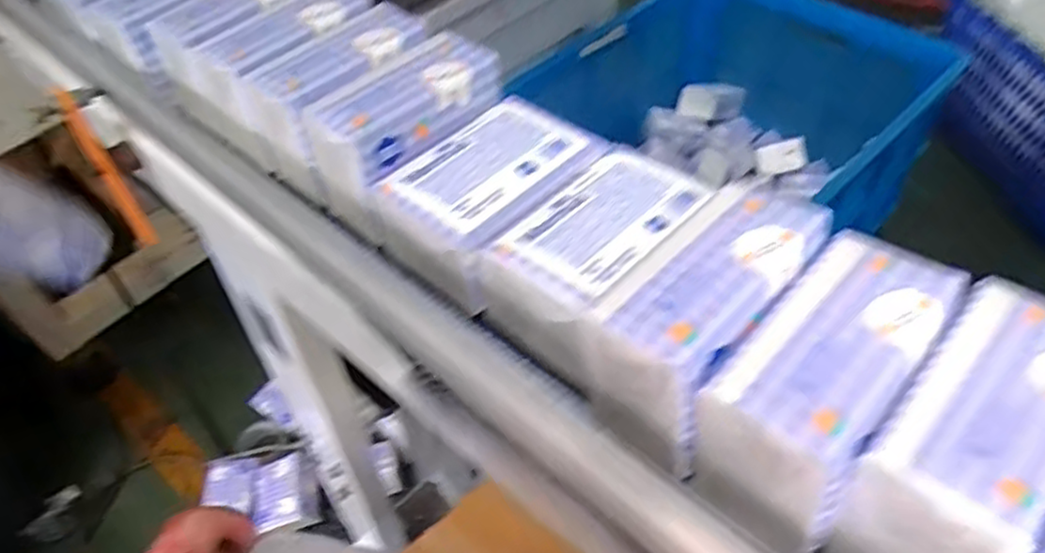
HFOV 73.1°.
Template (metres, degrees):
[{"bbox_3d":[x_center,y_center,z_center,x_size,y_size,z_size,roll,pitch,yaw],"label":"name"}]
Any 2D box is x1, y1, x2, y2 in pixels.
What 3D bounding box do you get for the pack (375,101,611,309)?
[{"bbox_3d":[-0.019,-0.050,0.438,0.125,0.056,0.086,-37,56,-25],"label":"pack"}]

